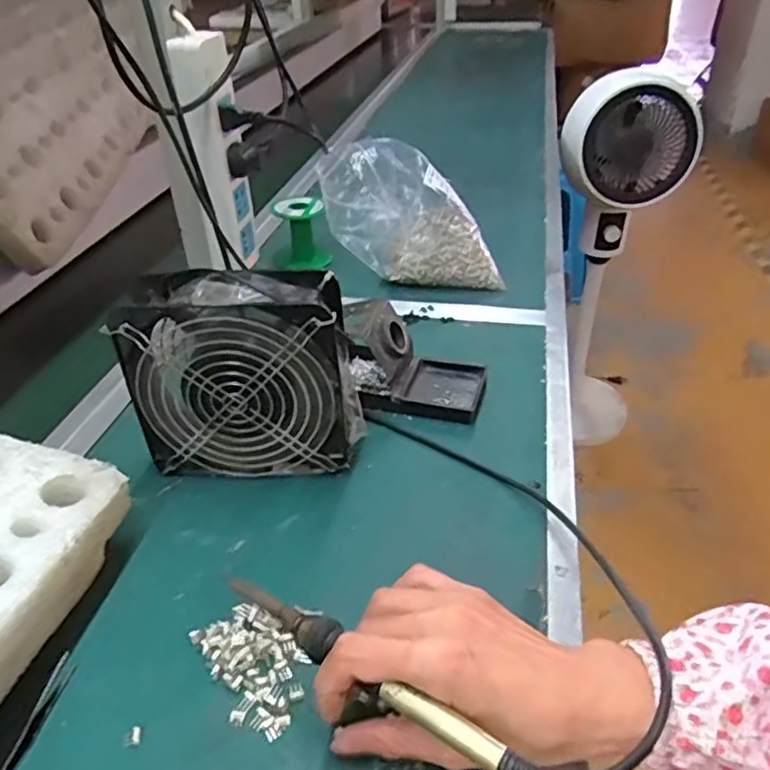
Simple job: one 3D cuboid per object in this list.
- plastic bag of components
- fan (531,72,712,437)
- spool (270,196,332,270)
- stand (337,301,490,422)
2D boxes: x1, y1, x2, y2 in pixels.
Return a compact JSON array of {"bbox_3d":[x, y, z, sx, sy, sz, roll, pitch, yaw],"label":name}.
[{"bbox_3d":[0.026,-0.188,0.714,0.212,0.144,0.070,10,37,16],"label":"plastic bag of components"},{"bbox_3d":[0.479,-0.421,1.289,0.247,0.352,0.175,11,38,17],"label":"fan"},{"bbox_3d":[-0.102,-0.187,0.781,0.062,0.073,0.068,-7,36,-7],"label":"spool"},{"bbox_3d":[0.021,-0.025,0.548,0.126,0.067,0.074,5,36,10],"label":"stand"}]

